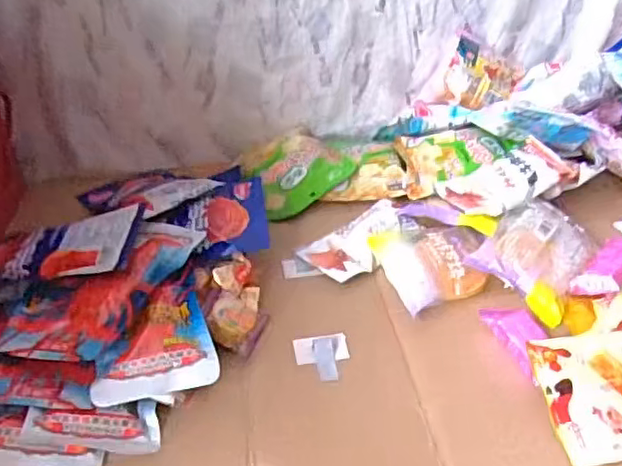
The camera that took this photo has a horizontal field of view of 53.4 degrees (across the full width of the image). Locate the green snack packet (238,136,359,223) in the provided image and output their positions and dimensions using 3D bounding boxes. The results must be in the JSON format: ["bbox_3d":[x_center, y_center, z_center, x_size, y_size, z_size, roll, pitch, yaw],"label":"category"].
[{"bbox_3d":[-0.020,-0.078,0.756,0.117,0.044,0.118,-17,37,-21],"label":"green snack packet"}]

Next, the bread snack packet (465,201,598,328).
[{"bbox_3d":[0.219,0.022,0.601,0.089,0.045,0.118,24,42,33],"label":"bread snack packet"}]

